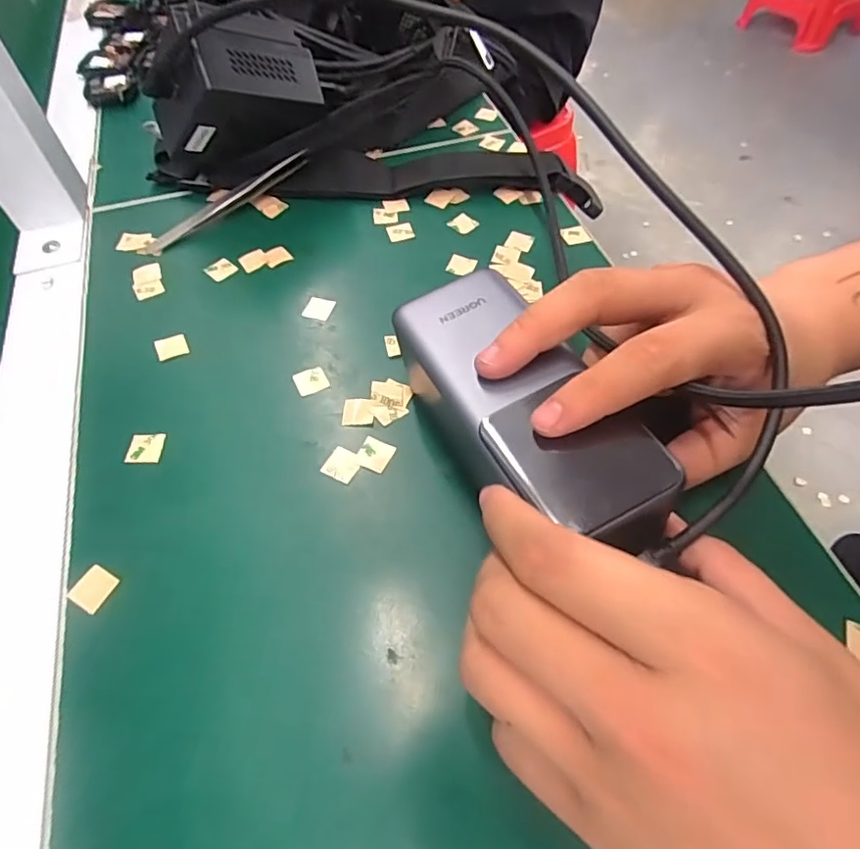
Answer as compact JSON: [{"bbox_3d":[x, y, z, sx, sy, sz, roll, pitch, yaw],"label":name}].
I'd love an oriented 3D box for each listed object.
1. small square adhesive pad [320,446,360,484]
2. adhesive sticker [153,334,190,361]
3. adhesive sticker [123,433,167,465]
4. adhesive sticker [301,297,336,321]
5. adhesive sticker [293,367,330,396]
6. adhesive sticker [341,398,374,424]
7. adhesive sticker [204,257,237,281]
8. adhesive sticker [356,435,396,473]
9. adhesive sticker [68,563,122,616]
[{"bbox_3d":[-0.040,0.018,0.252,0.015,0.004,0.015,22,60,16],"label":"small square adhesive pad"},{"bbox_3d":[-0.137,-0.042,0.295,0.016,0.004,0.017,-24,59,-13],"label":"adhesive sticker"},{"bbox_3d":[-0.133,0.011,0.260,0.015,0.004,0.016,6,60,-4],"label":"adhesive sticker"},{"bbox_3d":[-0.062,-0.065,0.312,0.017,0.004,0.014,7,67,16],"label":"adhesive sticker"},{"bbox_3d":[-0.060,-0.022,0.279,0.016,0.004,0.014,-26,59,-14],"label":"adhesive sticker"},{"bbox_3d":[-0.035,-0.007,0.268,0.015,0.004,0.014,-2,56,1],"label":"adhesive sticker"},{"bbox_3d":[-0.124,-0.093,0.331,0.015,0.004,0.015,-39,63,-21],"label":"adhesive sticker"},{"bbox_3d":[-0.025,0.013,0.253,0.015,0.004,0.015,20,60,15],"label":"adhesive sticker"},{"bbox_3d":[-0.134,0.065,0.222,0.015,0.004,0.016,23,62,17],"label":"adhesive sticker"}]

